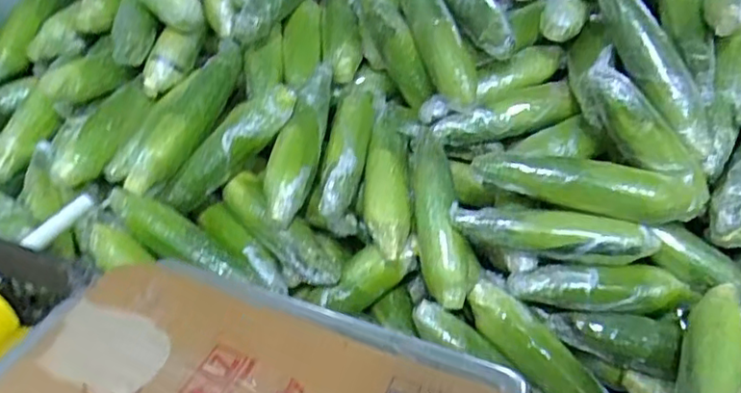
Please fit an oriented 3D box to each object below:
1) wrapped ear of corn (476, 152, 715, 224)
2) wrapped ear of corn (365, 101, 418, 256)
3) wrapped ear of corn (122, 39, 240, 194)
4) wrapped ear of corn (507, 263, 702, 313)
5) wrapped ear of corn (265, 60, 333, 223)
[{"bbox_3d":[0.240,-0.010,0.682,0.253,0.056,0.050,8,36,4],"label":"wrapped ear of corn"},{"bbox_3d":[0.024,-0.031,0.750,0.056,0.046,0.230,5,57,-2],"label":"wrapped ear of corn"},{"bbox_3d":[-0.227,-0.104,0.769,0.055,0.051,0.234,23,69,20],"label":"wrapped ear of corn"},{"bbox_3d":[0.256,0.098,0.688,0.206,0.042,0.040,2,36,-3],"label":"wrapped ear of corn"},{"bbox_3d":[-0.082,-0.070,0.738,0.054,0.057,0.217,12,69,7],"label":"wrapped ear of corn"}]

